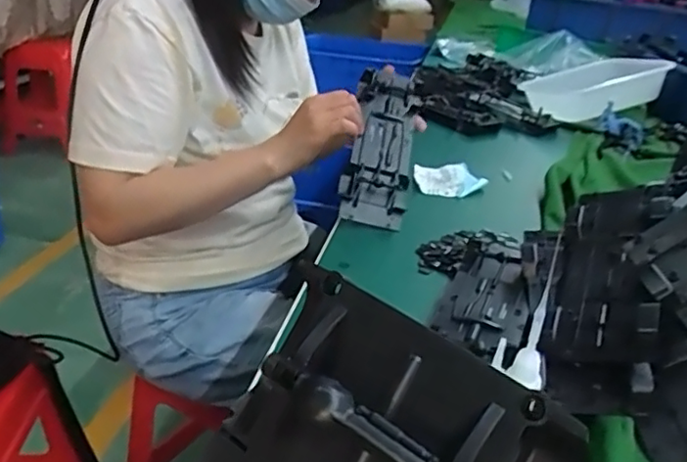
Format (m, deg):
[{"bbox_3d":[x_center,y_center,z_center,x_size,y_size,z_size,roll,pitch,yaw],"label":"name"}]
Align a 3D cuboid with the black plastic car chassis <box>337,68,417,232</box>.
[{"bbox_3d":[0.041,-0.099,0.718,0.073,0.041,0.197,6,66,5],"label":"black plastic car chassis"}]

